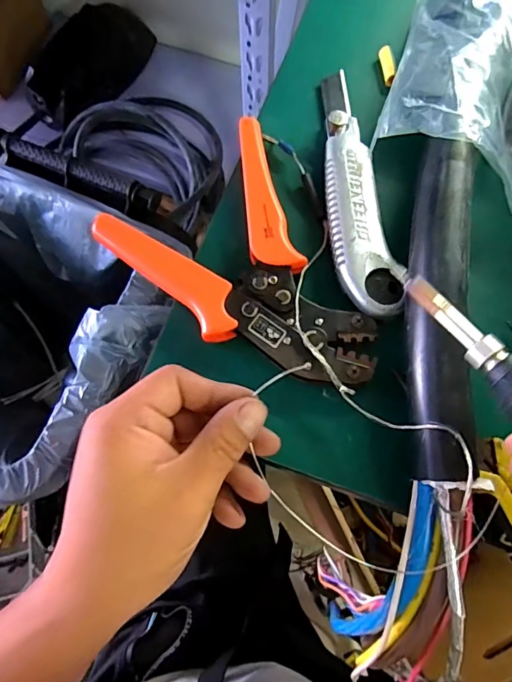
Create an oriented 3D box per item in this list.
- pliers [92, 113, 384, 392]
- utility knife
[{"bbox_3d":[0.009,-0.050,0.281,0.173,0.015,0.120,40,77,12],"label":"pliers"},{"bbox_3d":[0.059,-0.102,0.300,0.037,0.017,0.186,-8,72,-2],"label":"utility knife"}]

